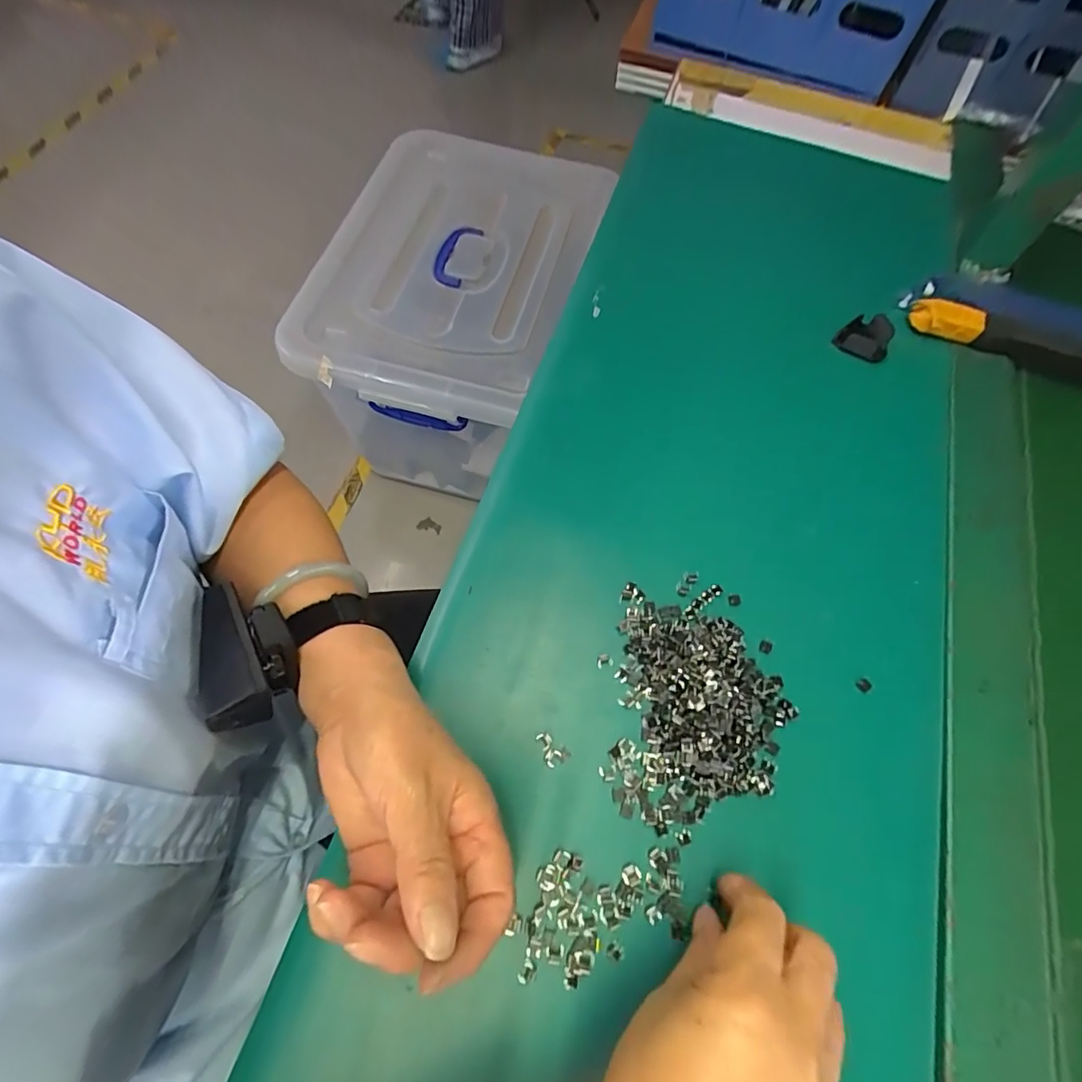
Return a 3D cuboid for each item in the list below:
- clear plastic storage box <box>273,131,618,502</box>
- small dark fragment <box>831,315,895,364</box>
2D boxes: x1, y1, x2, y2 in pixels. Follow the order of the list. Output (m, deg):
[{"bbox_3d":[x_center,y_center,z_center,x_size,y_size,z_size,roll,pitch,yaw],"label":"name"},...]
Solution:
[{"bbox_3d":[-0.154,-0.422,1.062,0.389,0.421,0.579,17,66,4],"label":"clear plastic storage box"},{"bbox_3d":[0.258,-0.160,0.416,0.031,0.018,0.037,-41,74,-19],"label":"small dark fragment"}]

